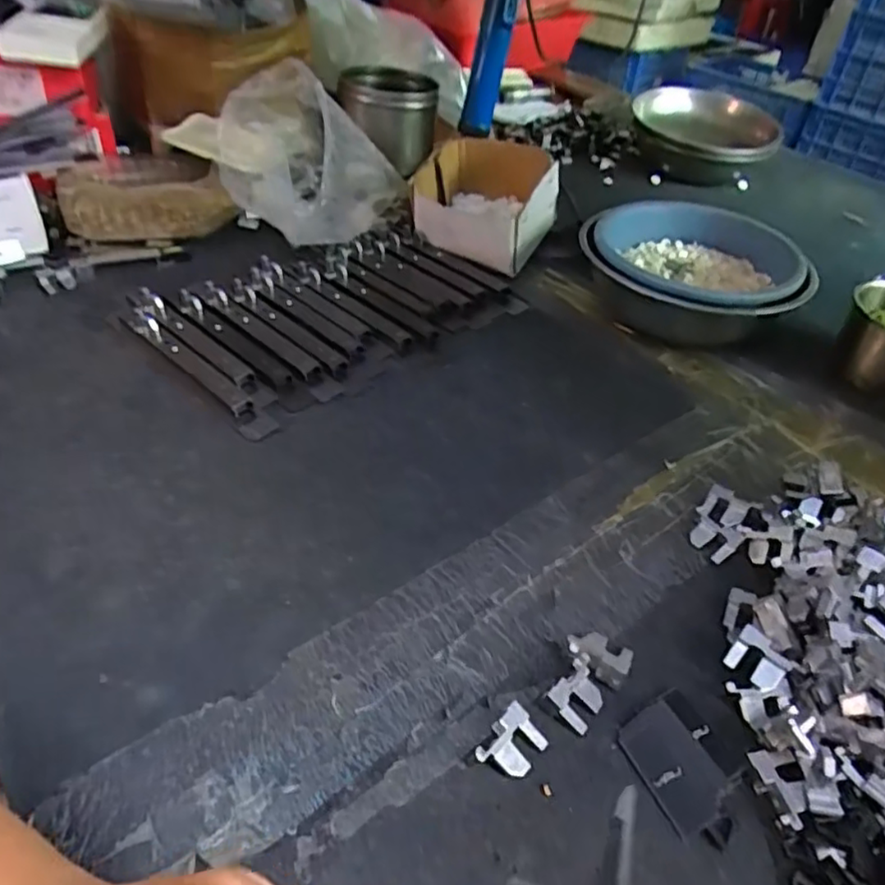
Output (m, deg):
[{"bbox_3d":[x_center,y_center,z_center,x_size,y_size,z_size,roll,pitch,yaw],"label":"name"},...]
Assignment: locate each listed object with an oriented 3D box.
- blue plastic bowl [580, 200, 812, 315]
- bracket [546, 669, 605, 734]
[{"bbox_3d":[0.256,-0.173,0.672,0.209,0.078,0.197,3,43,-2],"label":"blue plastic bowl"},{"bbox_3d":[0.073,0.137,0.353,0.031,0.007,0.027,-26,77,-39],"label":"bracket"}]

